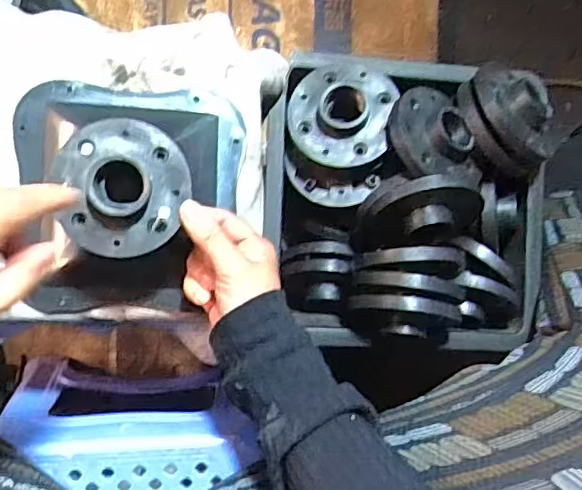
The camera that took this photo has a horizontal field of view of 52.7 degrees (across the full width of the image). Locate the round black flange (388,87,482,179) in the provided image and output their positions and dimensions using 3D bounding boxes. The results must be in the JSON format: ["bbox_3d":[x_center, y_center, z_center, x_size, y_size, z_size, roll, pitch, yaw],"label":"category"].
[{"bbox_3d":[0.118,-0.095,0.496,0.077,0.028,0.086,-13,77,-18],"label":"round black flange"}]

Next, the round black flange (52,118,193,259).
[{"bbox_3d":[-0.121,-0.041,0.414,0.090,0.020,0.096,0,90,-9],"label":"round black flange"}]

